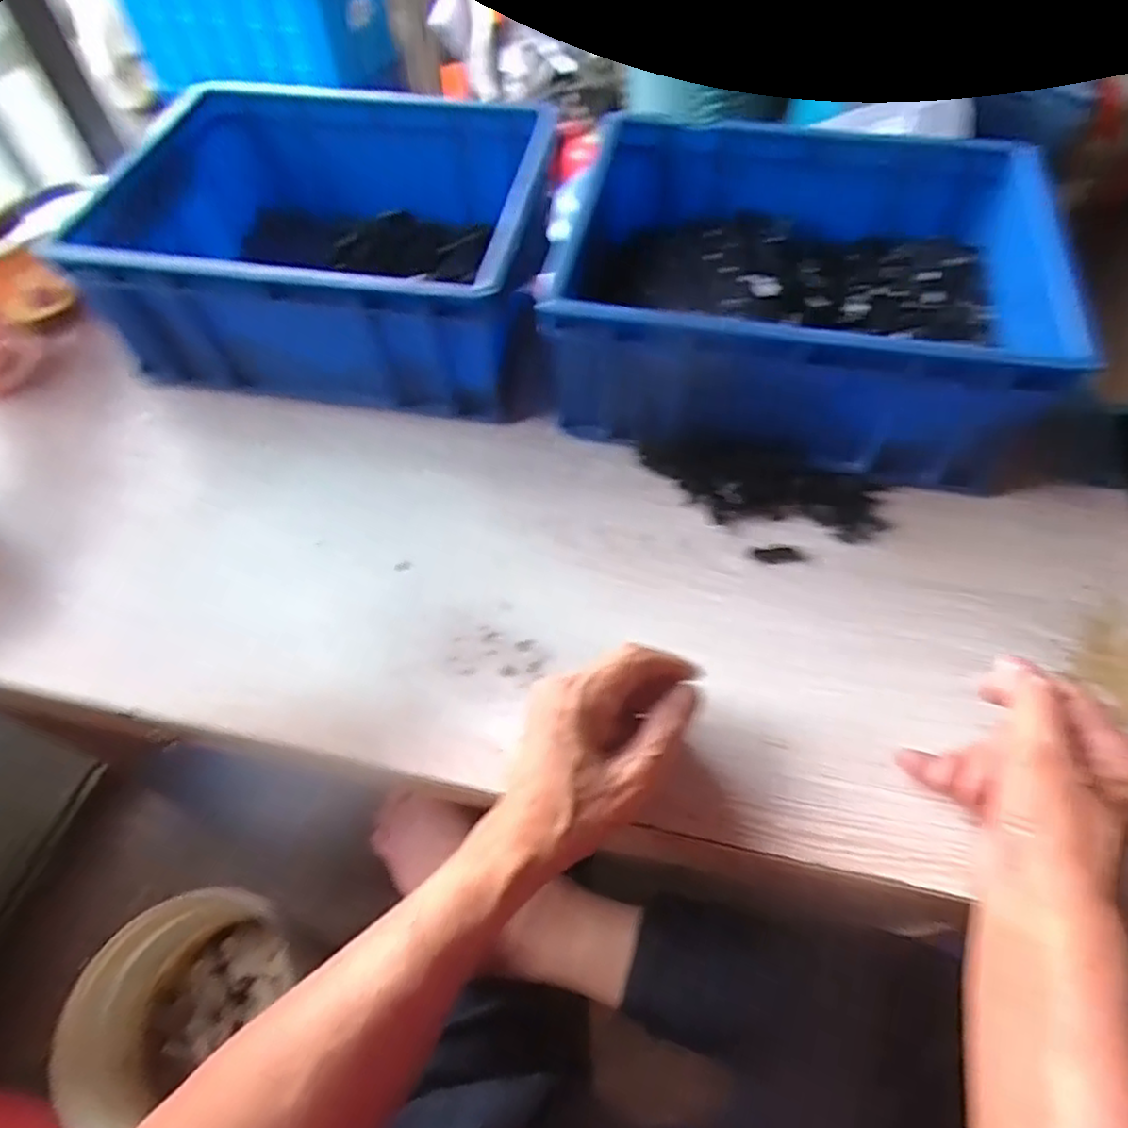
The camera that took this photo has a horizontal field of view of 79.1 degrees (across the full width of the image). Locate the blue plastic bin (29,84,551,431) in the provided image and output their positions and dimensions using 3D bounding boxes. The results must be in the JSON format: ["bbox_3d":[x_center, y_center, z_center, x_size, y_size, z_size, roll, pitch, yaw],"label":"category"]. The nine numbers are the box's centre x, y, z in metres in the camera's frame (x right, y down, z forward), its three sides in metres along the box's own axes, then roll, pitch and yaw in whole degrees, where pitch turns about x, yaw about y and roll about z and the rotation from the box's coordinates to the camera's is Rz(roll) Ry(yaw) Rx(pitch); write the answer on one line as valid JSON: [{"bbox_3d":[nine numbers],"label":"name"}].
[{"bbox_3d":[-0.189,-0.265,0.565,0.330,0.133,0.269,4,58,4],"label":"blue plastic bin"}]

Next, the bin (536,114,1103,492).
[{"bbox_3d":[0.174,-0.214,0.531,0.336,0.116,0.269,7,58,6],"label":"bin"}]

